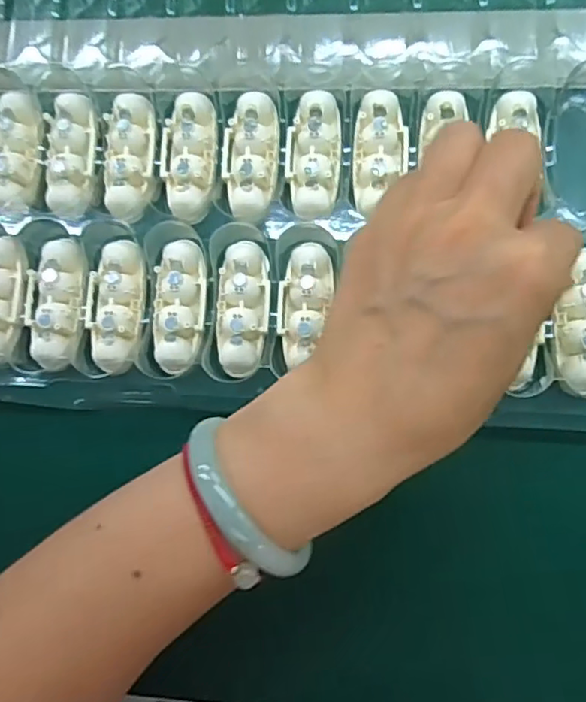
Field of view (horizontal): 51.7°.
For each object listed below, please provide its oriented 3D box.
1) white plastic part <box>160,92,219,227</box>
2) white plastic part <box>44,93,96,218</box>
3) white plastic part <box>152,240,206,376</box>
[{"bbox_3d":[-0.052,-0.095,0.298,0.028,0.012,0.061,2,84,6],"label":"white plastic part"},{"bbox_3d":[-0.113,-0.098,0.303,0.025,0.012,0.059,0,84,5],"label":"white plastic part"},{"bbox_3d":[-0.054,-0.021,0.288,0.021,0.011,0.063,4,84,6],"label":"white plastic part"}]

